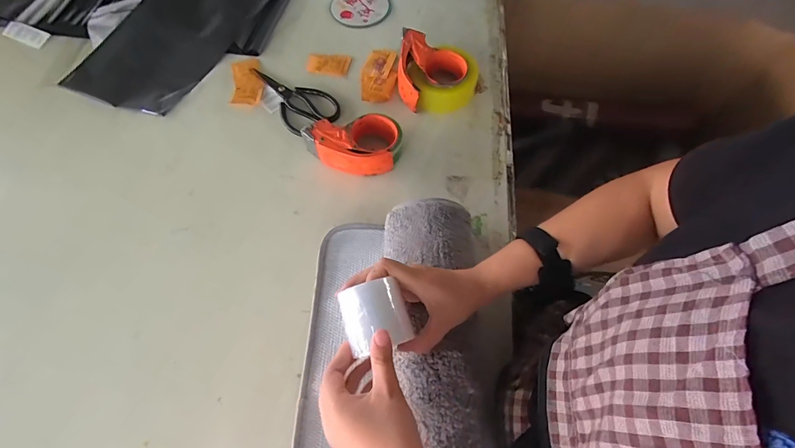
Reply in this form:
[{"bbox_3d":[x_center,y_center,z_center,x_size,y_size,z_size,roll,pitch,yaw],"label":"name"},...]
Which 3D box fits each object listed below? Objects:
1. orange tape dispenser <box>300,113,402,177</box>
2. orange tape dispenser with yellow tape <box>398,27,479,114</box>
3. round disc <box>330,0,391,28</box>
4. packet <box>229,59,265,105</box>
[{"bbox_3d":[-0.077,-0.137,0.612,0.160,0.062,0.094,1,66,2],"label":"orange tape dispenser"},{"bbox_3d":[0.075,-0.282,0.673,0.150,0.056,0.146,8,66,5],"label":"orange tape dispenser with yellow tape"},{"bbox_3d":[-0.081,-0.497,0.811,0.126,0.013,0.146,9,66,5],"label":"round disc"},{"bbox_3d":[-0.298,-0.283,0.709,0.060,0.012,0.122,-11,66,-3],"label":"packet"}]

